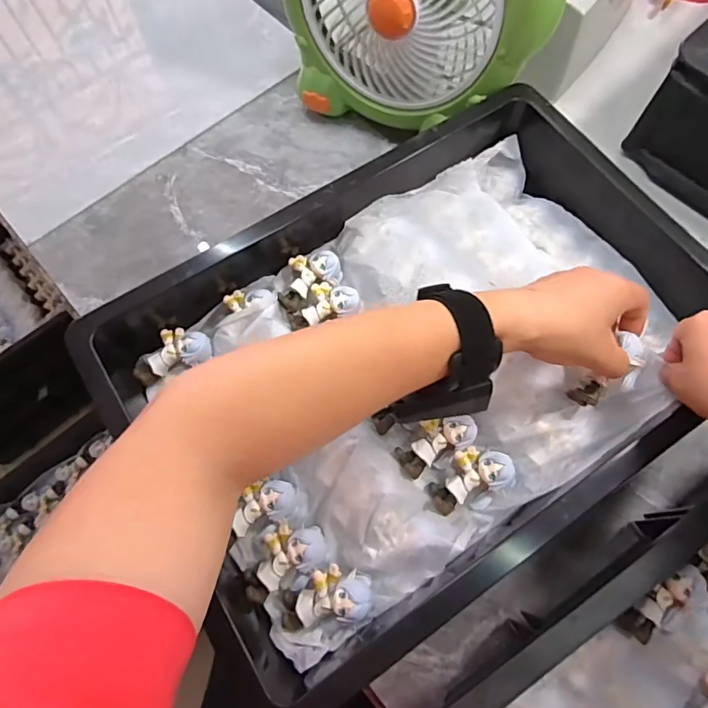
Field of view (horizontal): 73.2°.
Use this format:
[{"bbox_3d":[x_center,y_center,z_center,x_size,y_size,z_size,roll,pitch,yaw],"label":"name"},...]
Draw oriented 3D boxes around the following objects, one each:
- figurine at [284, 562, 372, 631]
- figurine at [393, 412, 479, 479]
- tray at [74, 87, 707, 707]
[{"bbox_3d":[-0.020,0.166,0.327,0.061,0.023,0.034,-12,70,-3],"label":"figurine"},{"bbox_3d":[0.063,0.067,0.362,0.062,0.025,0.030,-35,72,4],"label":"figurine"},{"bbox_3d":[0.064,-0.014,0.378,0.469,0.067,0.321,-30,72,-10],"label":"tray"}]

